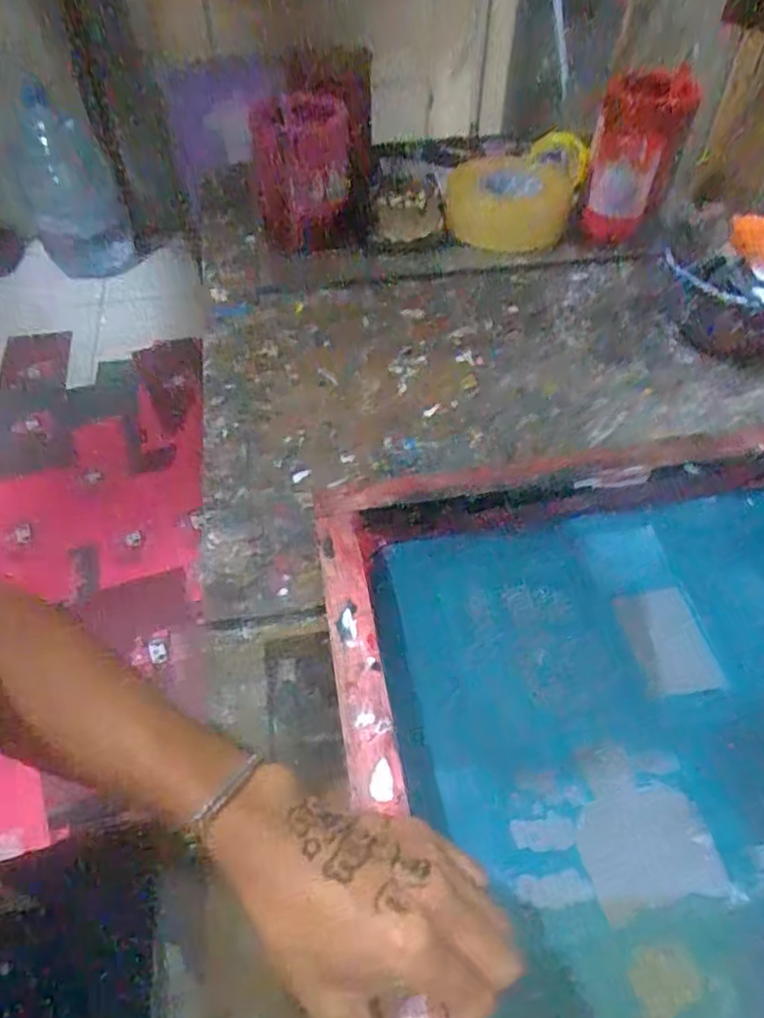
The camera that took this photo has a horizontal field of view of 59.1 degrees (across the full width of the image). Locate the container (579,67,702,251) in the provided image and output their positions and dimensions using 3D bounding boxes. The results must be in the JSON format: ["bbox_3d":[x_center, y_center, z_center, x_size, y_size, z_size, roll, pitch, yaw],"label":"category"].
[{"bbox_3d":[0.302,-0.414,0.813,0.104,0.172,0.133,17,50,14],"label":"container"}]

